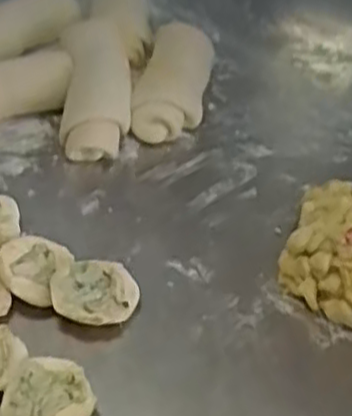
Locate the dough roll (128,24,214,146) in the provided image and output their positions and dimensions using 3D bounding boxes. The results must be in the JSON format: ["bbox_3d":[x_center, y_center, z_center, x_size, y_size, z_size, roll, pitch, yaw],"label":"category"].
[{"bbox_3d":[0.000,-0.119,0.693,0.056,0.051,0.155,9,44,3],"label":"dough roll"}]

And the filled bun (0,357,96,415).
[{"bbox_3d":[-0.078,0.117,0.461,0.053,0.024,0.047,-19,49,-24],"label":"filled bun"}]

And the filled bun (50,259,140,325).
[{"bbox_3d":[-0.056,0.060,0.526,0.057,0.028,0.043,6,44,0],"label":"filled bun"}]

